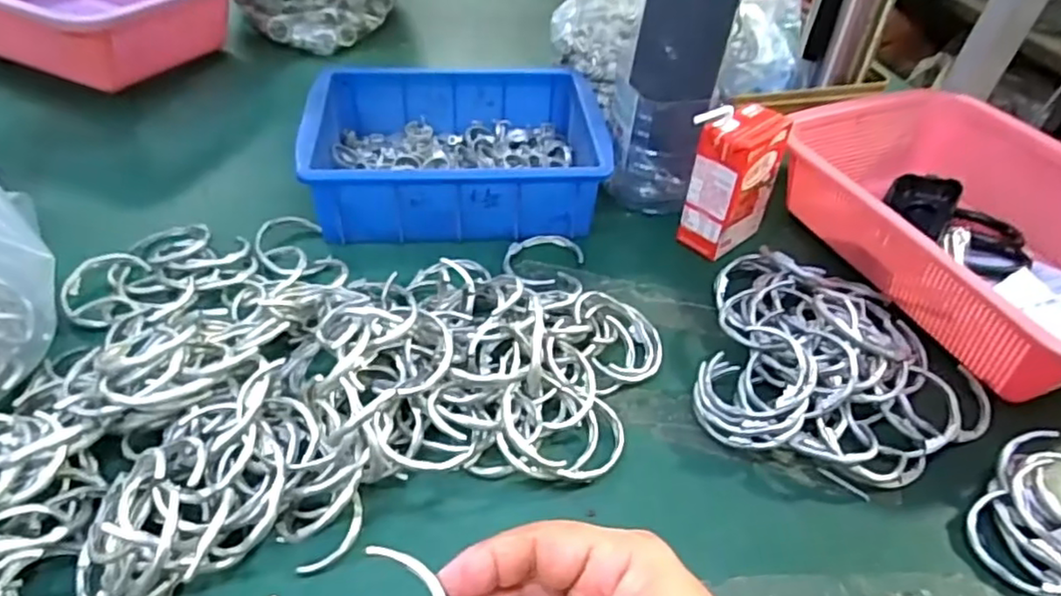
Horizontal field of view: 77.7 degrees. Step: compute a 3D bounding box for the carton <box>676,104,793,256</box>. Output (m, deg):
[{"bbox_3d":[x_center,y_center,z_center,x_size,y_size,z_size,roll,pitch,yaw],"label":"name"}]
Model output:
[{"bbox_3d":[0.162,-0.092,0.534,0.075,0.116,0.043,-27,53,-29],"label":"carton"}]

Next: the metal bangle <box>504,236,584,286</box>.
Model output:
[{"bbox_3d":[0.008,-0.031,0.536,0.053,0.009,0.065,34,51,26],"label":"metal bangle"}]

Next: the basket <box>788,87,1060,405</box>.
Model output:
[{"bbox_3d":[0.355,-0.054,0.515,0.214,0.075,0.293,-11,46,-16],"label":"basket"}]

